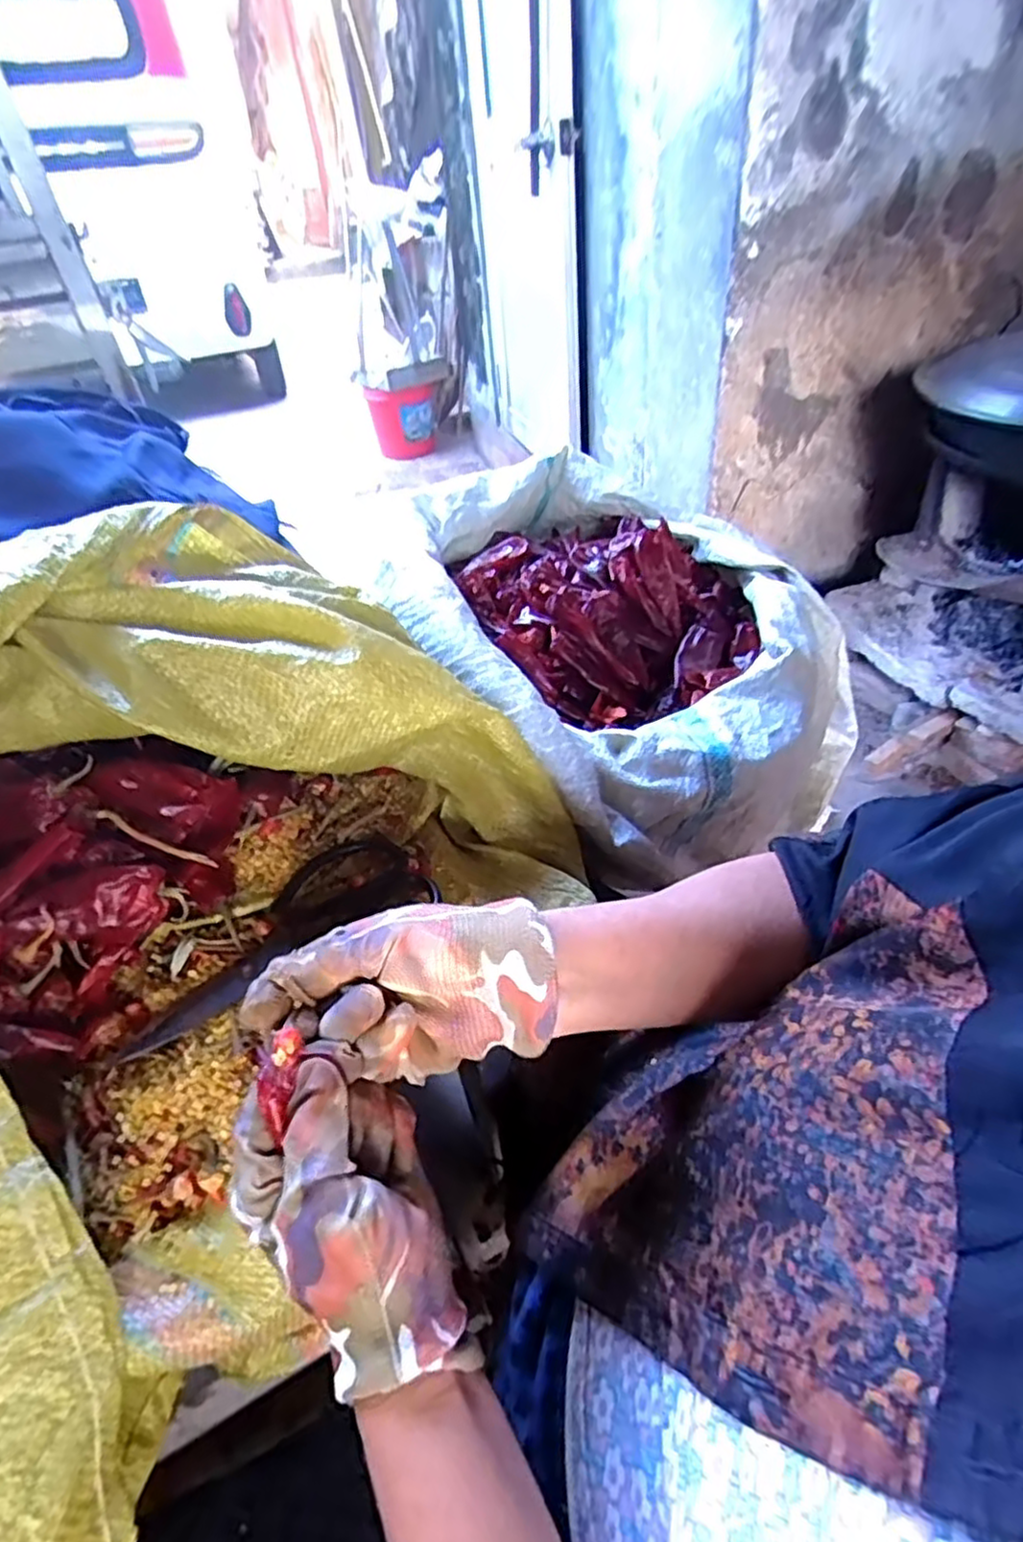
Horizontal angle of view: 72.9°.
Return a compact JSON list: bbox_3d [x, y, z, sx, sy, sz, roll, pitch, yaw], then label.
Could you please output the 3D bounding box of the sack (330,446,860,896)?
[{"bbox_3d":[0.099,-0.121,0.726,0.399,0.236,0.465,-34,49,-28],"label":"sack"}]

